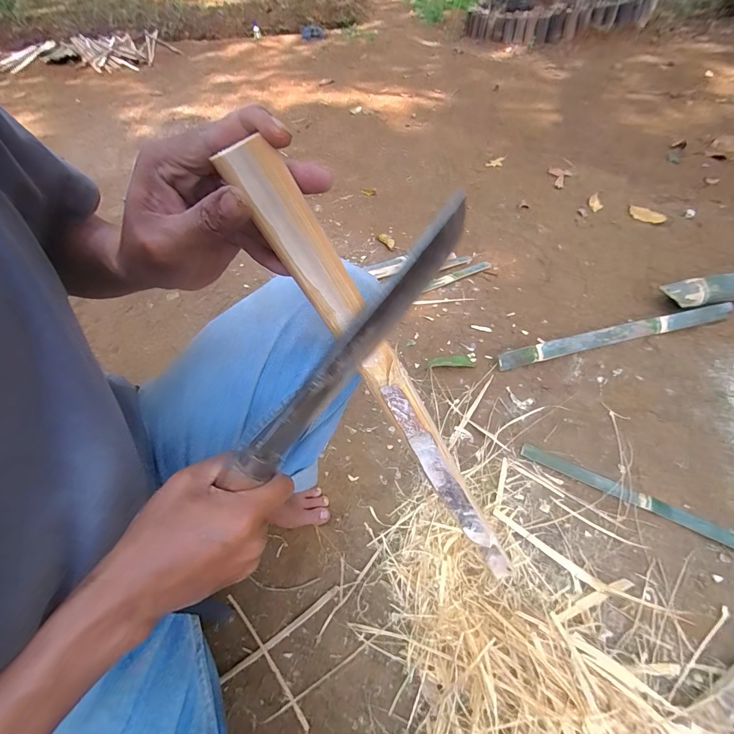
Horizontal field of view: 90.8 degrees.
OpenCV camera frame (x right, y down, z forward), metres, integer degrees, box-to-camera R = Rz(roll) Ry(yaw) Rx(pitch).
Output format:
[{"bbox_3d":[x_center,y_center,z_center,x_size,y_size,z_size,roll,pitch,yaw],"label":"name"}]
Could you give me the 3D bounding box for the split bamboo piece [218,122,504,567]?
[{"bbox_3d":[0.070,0.096,0.370,0.031,0.618,0.016,-2,47,34],"label":"split bamboo piece"}]

